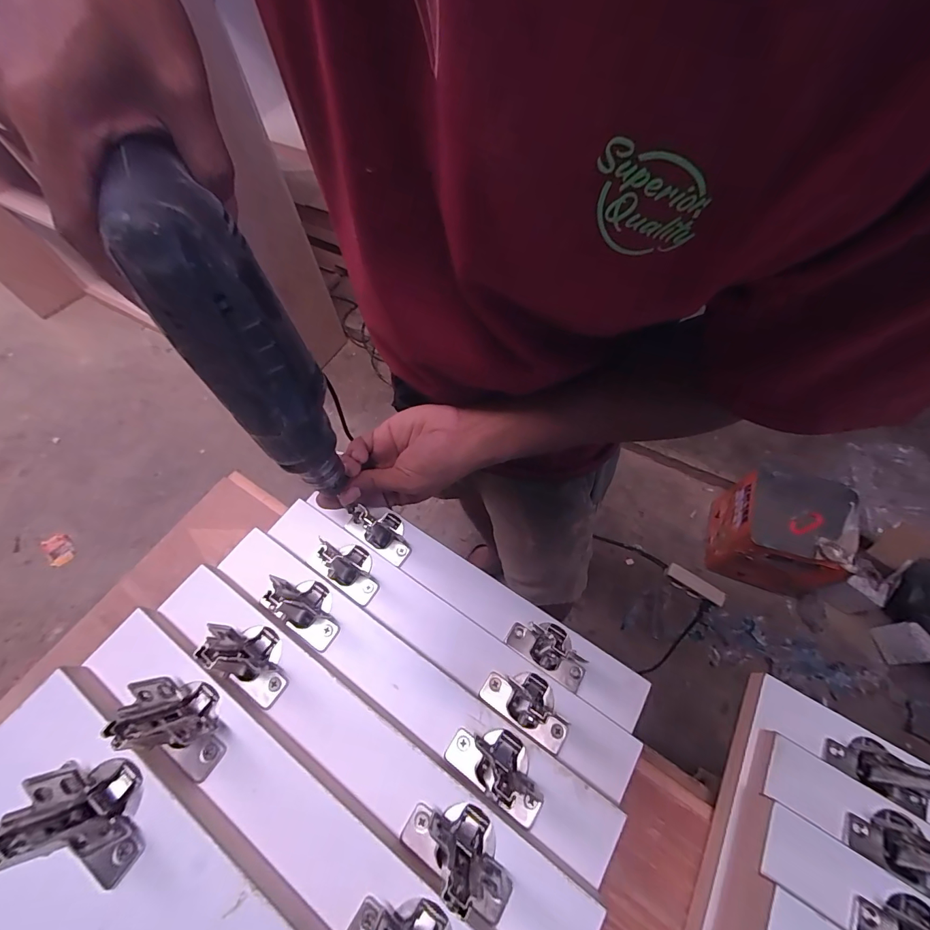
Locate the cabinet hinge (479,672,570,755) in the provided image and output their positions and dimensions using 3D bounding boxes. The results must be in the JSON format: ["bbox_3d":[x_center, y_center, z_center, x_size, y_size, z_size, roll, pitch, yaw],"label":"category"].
[{"bbox_3d":[0.046,0.169,0.293,0.064,0.027,0.035,30,66,17],"label":"cabinet hinge"}]

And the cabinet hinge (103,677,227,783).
[{"bbox_3d":[-0.164,0.146,0.230,0.054,0.047,0.035,27,65,15],"label":"cabinet hinge"}]

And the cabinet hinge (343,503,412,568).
[{"bbox_3d":[-0.076,0.058,0.371,0.066,0.021,0.037,32,68,17],"label":"cabinet hinge"}]

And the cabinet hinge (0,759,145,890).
[{"bbox_3d":[-0.185,0.172,0.194,0.029,0.051,0.055,-21,63,-10],"label":"cabinet hinge"}]

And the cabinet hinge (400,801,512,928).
[{"bbox_3d":[-0.003,0.216,0.229,0.060,0.027,0.038,38,68,20],"label":"cabinet hinge"}]

